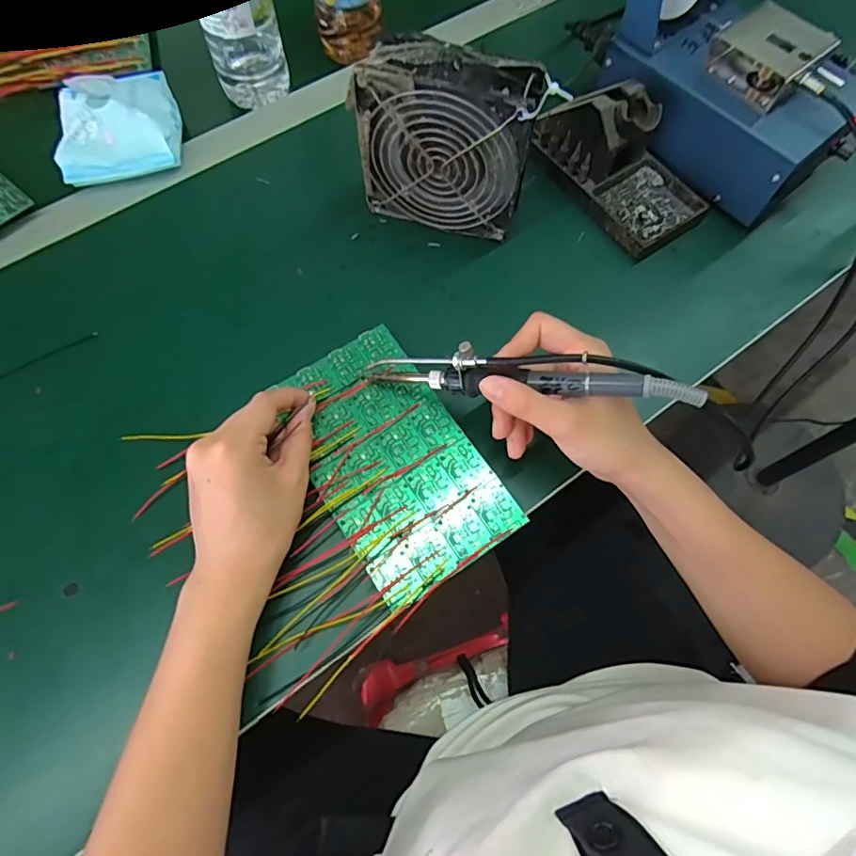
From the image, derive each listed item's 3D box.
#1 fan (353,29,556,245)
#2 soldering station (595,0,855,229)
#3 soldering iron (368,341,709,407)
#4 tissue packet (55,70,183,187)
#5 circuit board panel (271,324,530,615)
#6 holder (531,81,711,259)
[{"bbox_3d":[0.013,-0.202,0.386,0.118,0.123,0.040,17,69,6],"label":"fan"},{"bbox_3d":[0.238,-0.283,0.409,0.115,0.124,0.201,-35,72,-13],"label":"soldering station"},{"bbox_3d":[0.054,-0.033,0.316,0.199,0.046,0.022,5,65,23],"label":"soldering iron"},{"bbox_3d":[-0.267,-0.261,0.448,0.100,0.036,0.104,-12,69,-5],"label":"tissue packet"},{"bbox_3d":[-0.026,0.017,0.349,0.100,0.007,0.170,-31,71,-14],"label":"circuit board panel"},{"bbox_3d":[0.159,-0.217,0.422,0.079,0.077,0.139,-35,72,-13],"label":"holder"}]

